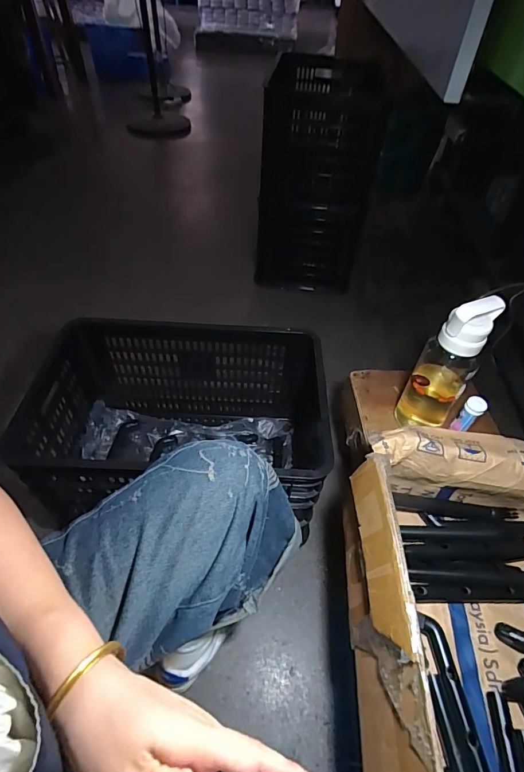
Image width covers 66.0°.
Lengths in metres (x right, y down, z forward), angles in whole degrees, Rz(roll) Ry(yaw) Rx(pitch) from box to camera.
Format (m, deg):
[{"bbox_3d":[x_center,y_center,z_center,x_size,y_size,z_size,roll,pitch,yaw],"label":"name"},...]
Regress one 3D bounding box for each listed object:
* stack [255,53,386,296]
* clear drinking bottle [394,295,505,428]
[{"bbox_3d":[0.188,-0.742,1.450,0.354,0.628,0.462,7,49,3],"label":"stack"},{"bbox_3d":[0.317,-0.031,0.706,0.087,0.296,0.079,25,52,18],"label":"clear drinking bottle"}]

